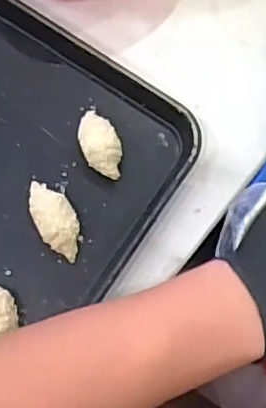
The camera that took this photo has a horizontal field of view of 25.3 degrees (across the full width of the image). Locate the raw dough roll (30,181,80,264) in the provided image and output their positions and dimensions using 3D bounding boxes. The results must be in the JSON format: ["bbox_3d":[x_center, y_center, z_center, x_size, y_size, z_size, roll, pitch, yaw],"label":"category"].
[{"bbox_3d":[-0.066,0.013,0.507,0.032,0.034,0.072,-25,80,-5],"label":"raw dough roll"}]

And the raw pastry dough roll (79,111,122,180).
[{"bbox_3d":[-0.028,-0.052,0.517,0.032,0.029,0.061,-21,80,-4],"label":"raw pastry dough roll"}]

